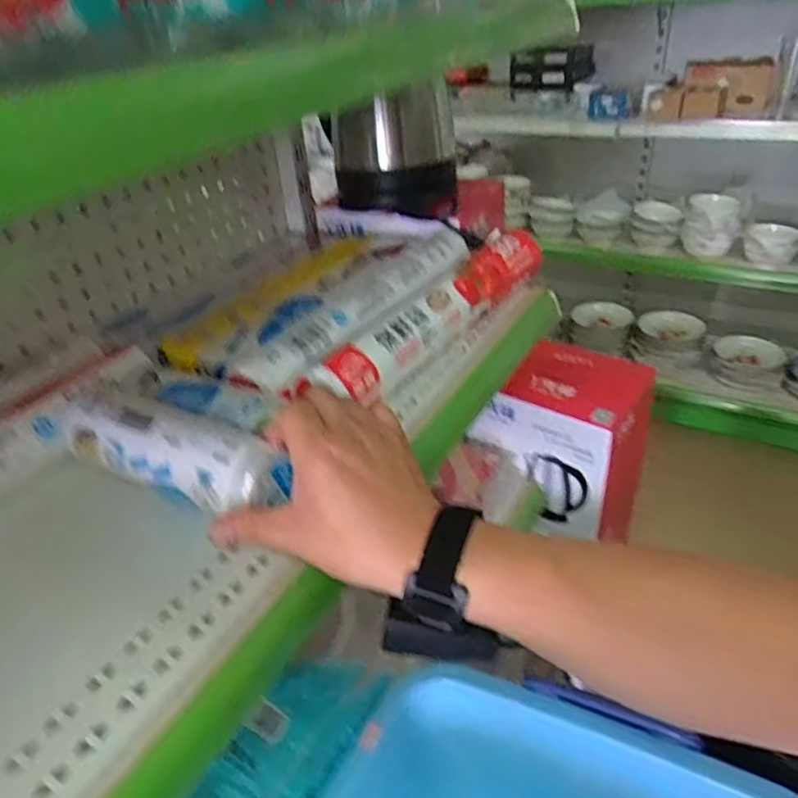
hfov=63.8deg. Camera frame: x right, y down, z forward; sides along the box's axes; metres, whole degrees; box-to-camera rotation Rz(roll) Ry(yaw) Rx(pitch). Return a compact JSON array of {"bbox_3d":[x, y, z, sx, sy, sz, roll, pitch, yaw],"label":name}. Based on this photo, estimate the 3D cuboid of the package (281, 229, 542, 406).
[{"bbox_3d":[0.039,-0.088,0.602,0.054,0.043,0.345,18,39,31],"label":"package"}]

